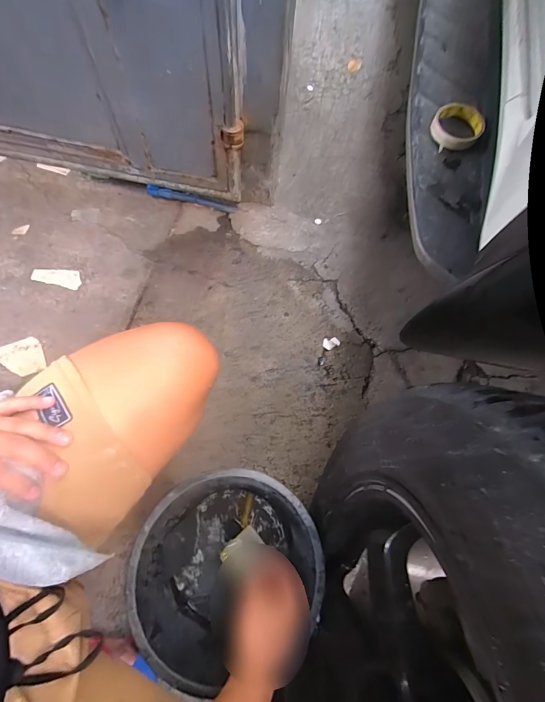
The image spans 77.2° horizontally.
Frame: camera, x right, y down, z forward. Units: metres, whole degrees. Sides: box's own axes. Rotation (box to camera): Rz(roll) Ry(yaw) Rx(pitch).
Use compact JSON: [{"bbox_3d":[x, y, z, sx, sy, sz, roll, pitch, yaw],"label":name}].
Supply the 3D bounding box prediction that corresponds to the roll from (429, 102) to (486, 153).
[{"bbox_3d":[0.324,-0.396,0.605,0.093,0.028,0.078,-16,69,-9],"label":"roll"}]

